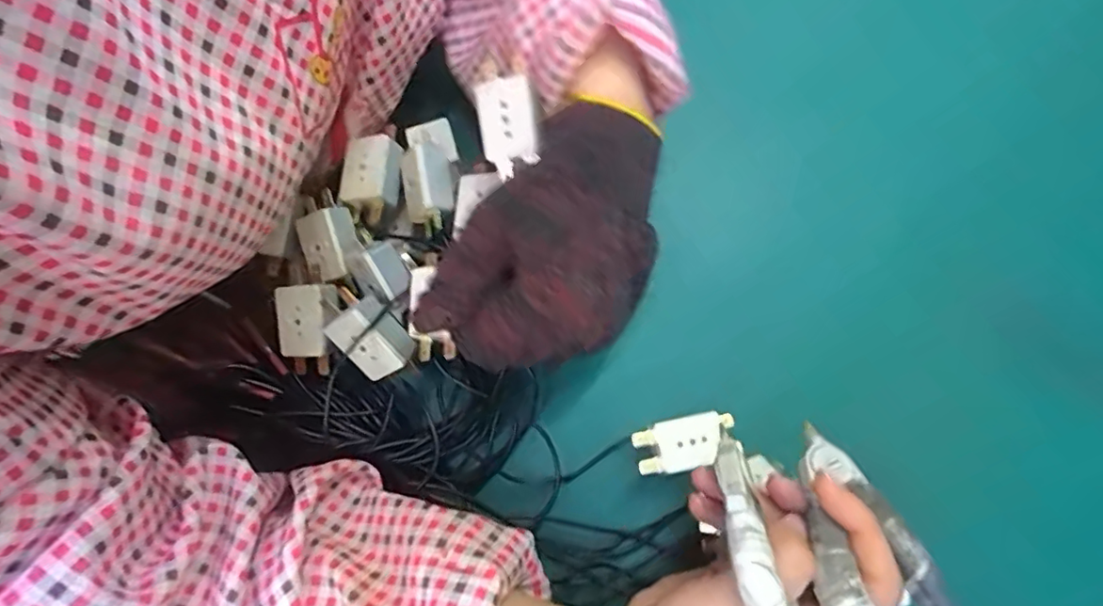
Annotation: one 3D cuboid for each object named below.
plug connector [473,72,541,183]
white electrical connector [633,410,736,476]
[{"bbox_3d":[-0.021,-0.091,0.289,0.027,0.016,0.044,-7,102,16],"label":"plug connector"},{"bbox_3d":[0.074,0.077,0.315,0.055,0.008,0.027,-12,75,-2],"label":"white electrical connector"}]

